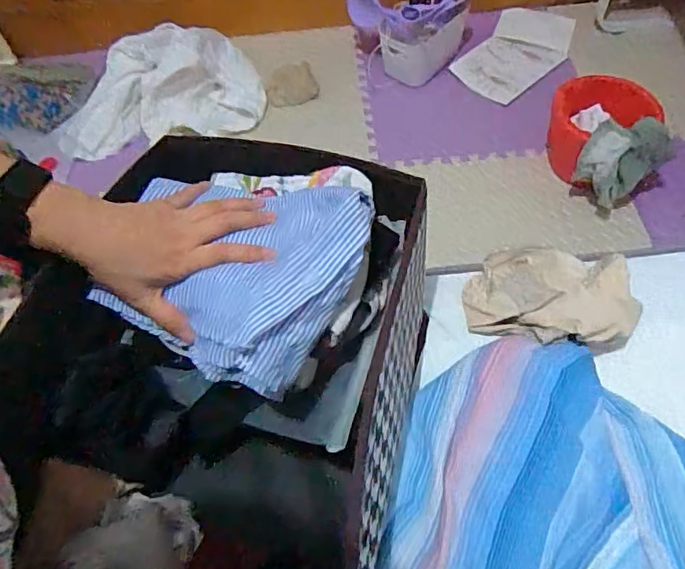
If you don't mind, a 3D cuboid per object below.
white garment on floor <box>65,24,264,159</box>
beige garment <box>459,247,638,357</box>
[{"bbox_3d":[-0.485,-0.518,1.450,0.519,0.207,0.165,-13,60,-3],"label":"white garment on floor"},{"bbox_3d":[0.218,0.007,0.582,0.164,0.057,0.127,4,60,6],"label":"beige garment"}]

